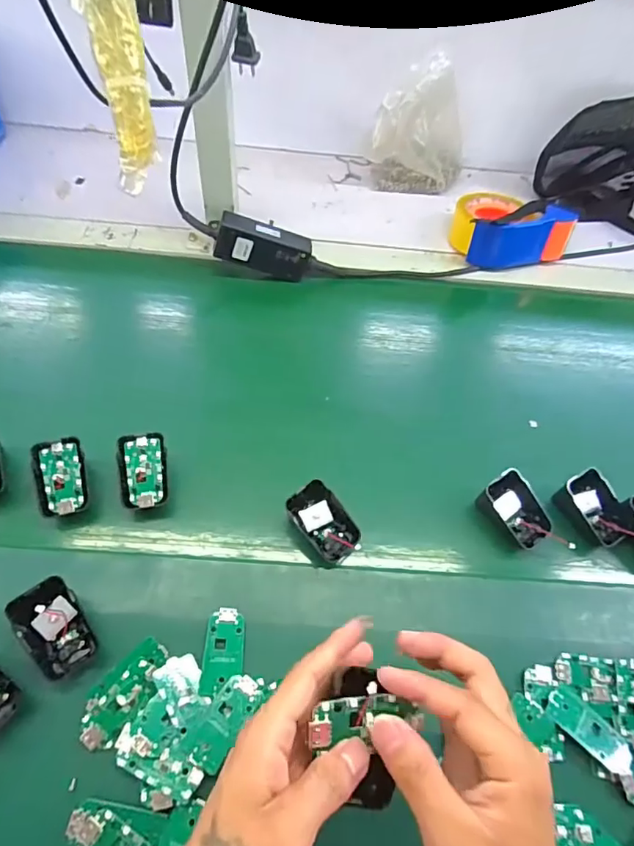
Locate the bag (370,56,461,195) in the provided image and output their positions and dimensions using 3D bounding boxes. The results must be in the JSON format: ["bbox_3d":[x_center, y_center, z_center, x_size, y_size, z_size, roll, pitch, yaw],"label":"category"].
[{"bbox_3d":[0.153,-0.418,0.724,0.138,0.162,0.077,13,54,4],"label":"bag"}]

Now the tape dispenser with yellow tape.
[{"bbox_3d":[0.265,-0.274,0.693,0.140,0.062,0.104,-1,55,-6],"label":"tape dispenser with yellow tape"}]

